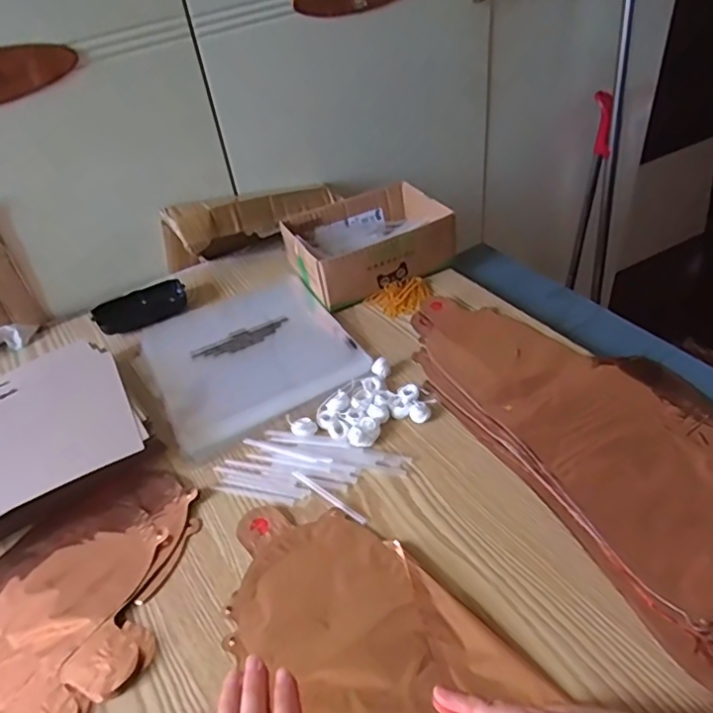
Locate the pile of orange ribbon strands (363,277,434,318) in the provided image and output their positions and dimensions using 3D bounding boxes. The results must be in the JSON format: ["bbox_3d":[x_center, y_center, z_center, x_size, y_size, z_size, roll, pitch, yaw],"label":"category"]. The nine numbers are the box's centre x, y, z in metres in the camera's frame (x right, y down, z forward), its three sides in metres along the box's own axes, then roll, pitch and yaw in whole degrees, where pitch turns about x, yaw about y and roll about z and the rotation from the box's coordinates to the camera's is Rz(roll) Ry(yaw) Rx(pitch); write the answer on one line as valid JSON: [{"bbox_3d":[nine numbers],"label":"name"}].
[{"bbox_3d":[0.057,-0.070,0.673,0.075,0.014,0.050,-26,44,-20],"label":"pile of orange ribbon strands"}]

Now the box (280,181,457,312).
[{"bbox_3d":[0.013,-0.145,0.725,0.180,0.069,0.144,-22,43,-16],"label":"box"}]

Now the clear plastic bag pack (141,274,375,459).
[{"bbox_3d":[-0.120,-0.010,0.636,0.201,0.013,0.228,-23,44,-17],"label":"clear plastic bag pack"}]

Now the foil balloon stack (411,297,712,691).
[{"bbox_3d":[0.232,0.066,0.490,0.213,0.015,0.452,-23,44,-17],"label":"foil balloon stack"}]

